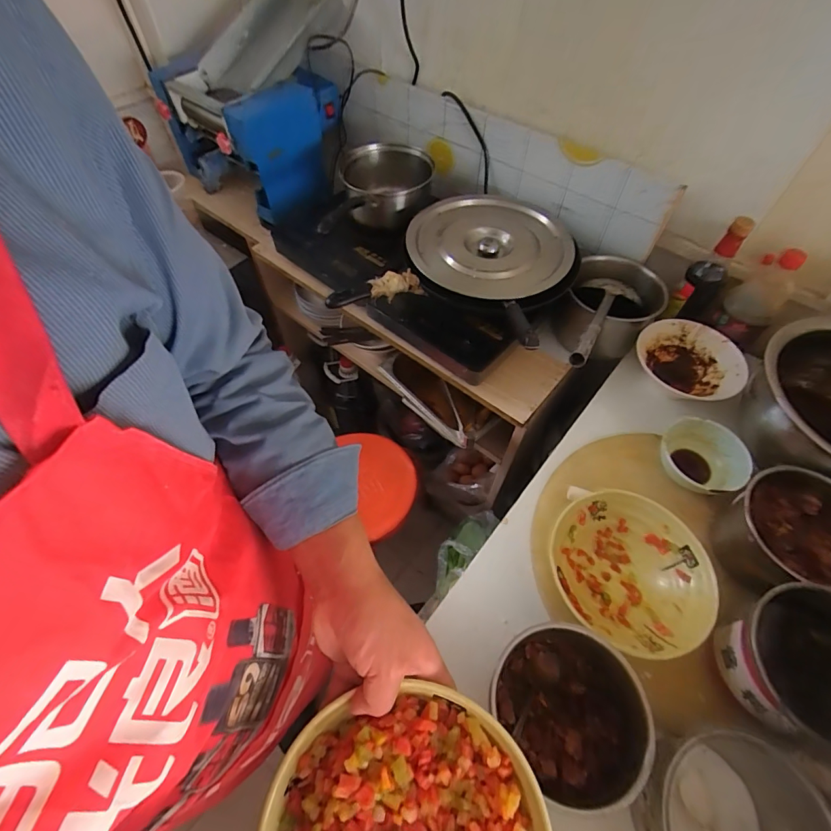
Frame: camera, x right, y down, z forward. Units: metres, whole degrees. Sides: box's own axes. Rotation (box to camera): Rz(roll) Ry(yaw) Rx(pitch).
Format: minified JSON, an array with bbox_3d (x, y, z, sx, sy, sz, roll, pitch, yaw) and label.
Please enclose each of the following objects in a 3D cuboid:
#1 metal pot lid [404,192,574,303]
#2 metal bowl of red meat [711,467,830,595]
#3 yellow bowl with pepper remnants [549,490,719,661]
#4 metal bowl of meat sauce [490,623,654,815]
[{"bbox_3d":[0.133,-0.307,0.790,0.287,0.048,0.262,0,58,0],"label":"metal pot lid"},{"bbox_3d":[0.494,0.155,0.565,0.143,0.104,0.140,0,58,0],"label":"metal bowl of red meat"},{"bbox_3d":[0.264,0.197,0.545,0.175,0.072,0.183,0,58,0],"label":"yellow bowl with pepper remnants"},{"bbox_3d":[0.164,0.312,0.455,0.149,0.081,0.142,0,58,0],"label":"metal bowl of meat sauce"}]

